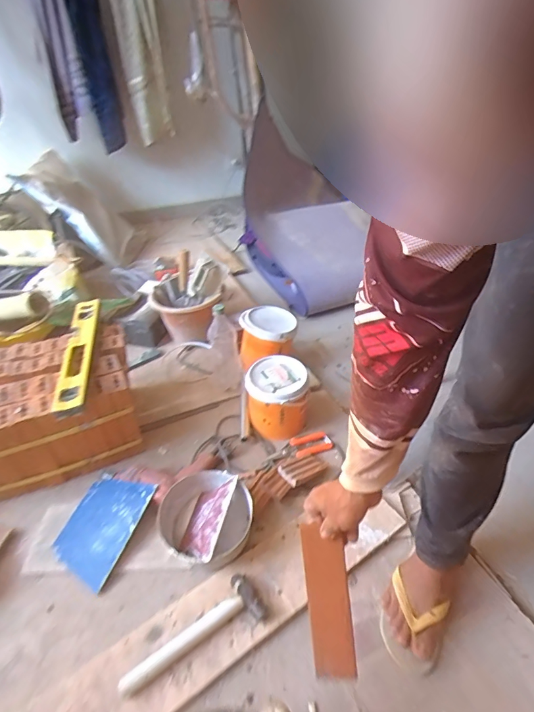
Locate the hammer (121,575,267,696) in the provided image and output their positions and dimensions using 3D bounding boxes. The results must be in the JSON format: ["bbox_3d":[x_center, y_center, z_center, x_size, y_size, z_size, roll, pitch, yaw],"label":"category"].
[{"bbox_3d":[-0.116,0.493,0.691,0.250,0.032,0.088,-30,47,-32],"label":"hammer"}]

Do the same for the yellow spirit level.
[{"bbox_3d":[-0.451,-0.012,0.968,0.068,0.031,0.414,-8,39,-10],"label":"yellow spirit level"}]

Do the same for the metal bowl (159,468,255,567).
[{"bbox_3d":[-0.127,0.342,0.844,0.180,0.090,0.187,0,38,0],"label":"metal bowl"}]

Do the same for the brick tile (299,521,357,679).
[{"bbox_3d":[0.089,0.359,0.593,0.063,0.219,0.017,-9,-2,-11],"label":"brick tile"}]

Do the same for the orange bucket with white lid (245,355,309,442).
[{"bbox_3d":[0.026,0.112,1.079,0.157,0.160,0.159,1,38,2],"label":"orange bucket with white lid"}]

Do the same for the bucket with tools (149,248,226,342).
[{"bbox_3d":[-0.263,-0.190,1.364,0.238,0.286,0.205,-10,39,-12],"label":"bucket with tools"}]

